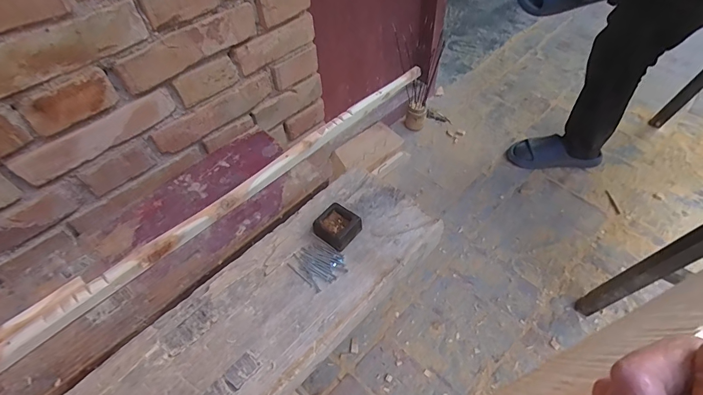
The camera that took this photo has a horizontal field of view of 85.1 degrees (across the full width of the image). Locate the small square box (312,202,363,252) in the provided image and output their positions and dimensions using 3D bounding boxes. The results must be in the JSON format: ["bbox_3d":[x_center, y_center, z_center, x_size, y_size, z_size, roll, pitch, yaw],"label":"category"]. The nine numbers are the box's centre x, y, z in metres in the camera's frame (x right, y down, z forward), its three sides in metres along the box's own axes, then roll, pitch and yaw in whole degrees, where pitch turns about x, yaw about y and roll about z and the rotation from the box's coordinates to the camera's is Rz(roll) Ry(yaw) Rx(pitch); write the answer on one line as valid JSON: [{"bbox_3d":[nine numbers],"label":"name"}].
[{"bbox_3d":[-0.019,0.038,0.485,0.046,0.029,0.048,32,60,25],"label":"small square box"}]

